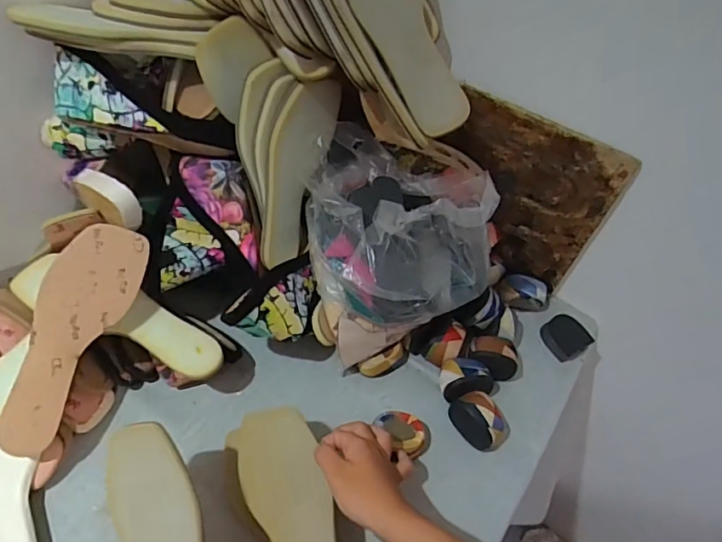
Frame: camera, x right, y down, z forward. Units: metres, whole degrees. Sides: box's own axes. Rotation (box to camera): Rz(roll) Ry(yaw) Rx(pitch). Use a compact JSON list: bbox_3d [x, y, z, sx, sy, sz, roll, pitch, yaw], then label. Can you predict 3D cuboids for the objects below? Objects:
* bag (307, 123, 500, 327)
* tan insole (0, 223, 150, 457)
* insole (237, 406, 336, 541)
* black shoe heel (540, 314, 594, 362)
[{"bbox_3d":[0.040,-0.057,0.578,0.196,0.135,0.190,-9,54,-11],"label":"bag"},{"bbox_3d":[-0.299,0.068,0.527,0.088,0.014,0.241,18,85,-23],"label":"tan insole"},{"bbox_3d":[-0.061,0.241,0.465,0.075,0.008,0.237,-23,59,1],"label":"insole"},{"bbox_3d":[0.280,0.091,0.692,0.051,0.031,0.061,-27,59,-23],"label":"black shoe heel"}]

